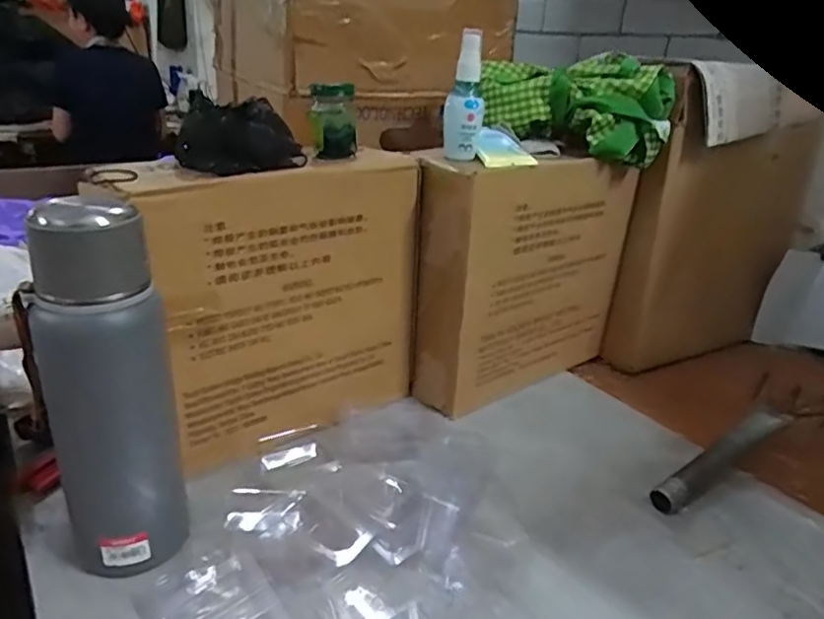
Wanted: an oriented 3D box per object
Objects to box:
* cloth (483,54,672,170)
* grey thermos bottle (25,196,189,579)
[{"bbox_3d":[0.182,-0.230,0.690,0.208,0.094,0.101,13,25,22],"label":"cloth"},{"bbox_3d":[-0.208,0.061,0.420,0.070,0.263,0.070,21,29,33],"label":"grey thermos bottle"}]

